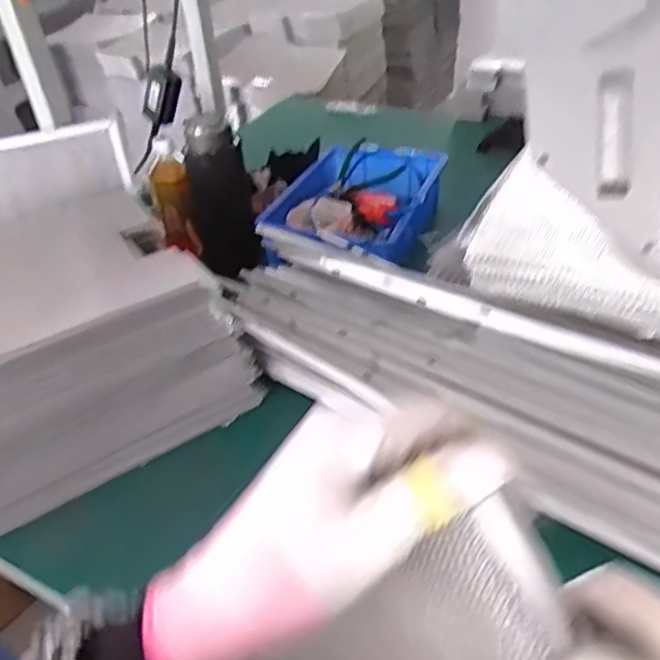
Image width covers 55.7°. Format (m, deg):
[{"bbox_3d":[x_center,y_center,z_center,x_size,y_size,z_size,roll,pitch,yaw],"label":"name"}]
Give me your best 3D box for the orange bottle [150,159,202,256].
[{"bbox_3d":[-0.241,-0.187,0.971,0.054,0.143,0.049,-16,40,-14],"label":"orange bottle"}]

